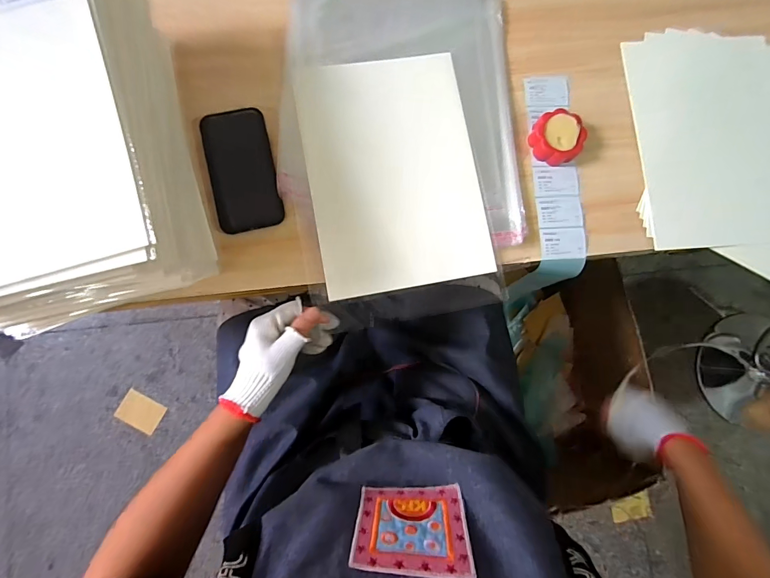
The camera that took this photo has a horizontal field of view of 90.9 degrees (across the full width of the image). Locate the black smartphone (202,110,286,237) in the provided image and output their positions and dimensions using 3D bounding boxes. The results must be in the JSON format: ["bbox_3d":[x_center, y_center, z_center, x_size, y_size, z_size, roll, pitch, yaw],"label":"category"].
[{"bbox_3d":[-0.174,-0.144,0.459,0.078,0.004,0.147,-13,85,-5],"label":"black smartphone"}]

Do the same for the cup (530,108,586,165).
[{"bbox_3d":[0.220,-0.193,0.485,0.060,0.026,0.062,0,84,-4],"label":"cup"}]

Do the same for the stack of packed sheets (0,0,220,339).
[{"bbox_3d":[-0.345,-0.136,0.377,0.256,0.141,0.317,-12,85,-5],"label":"stack of packed sheets"}]

